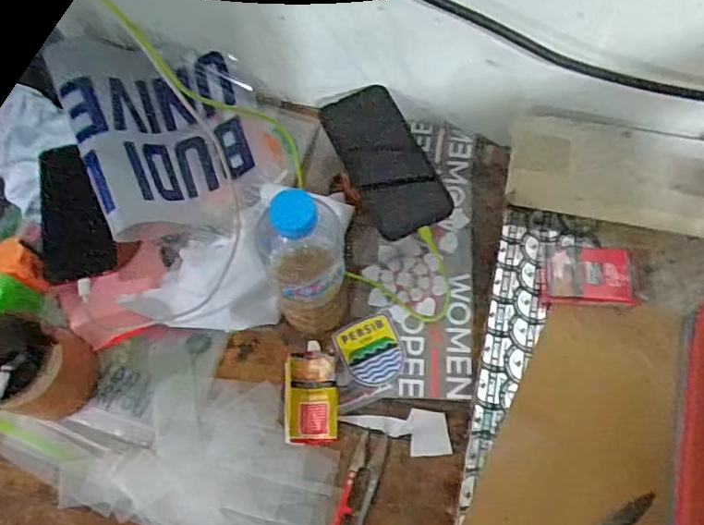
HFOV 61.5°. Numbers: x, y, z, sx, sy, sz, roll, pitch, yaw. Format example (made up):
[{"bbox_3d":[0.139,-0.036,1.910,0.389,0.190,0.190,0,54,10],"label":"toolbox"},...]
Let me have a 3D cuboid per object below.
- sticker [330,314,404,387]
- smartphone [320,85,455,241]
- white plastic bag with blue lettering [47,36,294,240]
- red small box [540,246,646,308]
[{"bbox_3d":[0.020,0.087,0.583,0.058,0.004,0.068,-21,65,-12],"label":"sticker"},{"bbox_3d":[0.036,-0.107,0.627,0.079,0.010,0.160,-28,87,-9],"label":"smartphone"},{"bbox_3d":[-0.183,-0.141,0.635,0.200,0.123,0.199,-20,69,-6],"label":"white plastic bag with blue lettering"},{"bbox_3d":[0.222,0.012,0.546,0.087,0.024,0.053,3,69,3],"label":"red small box"}]

